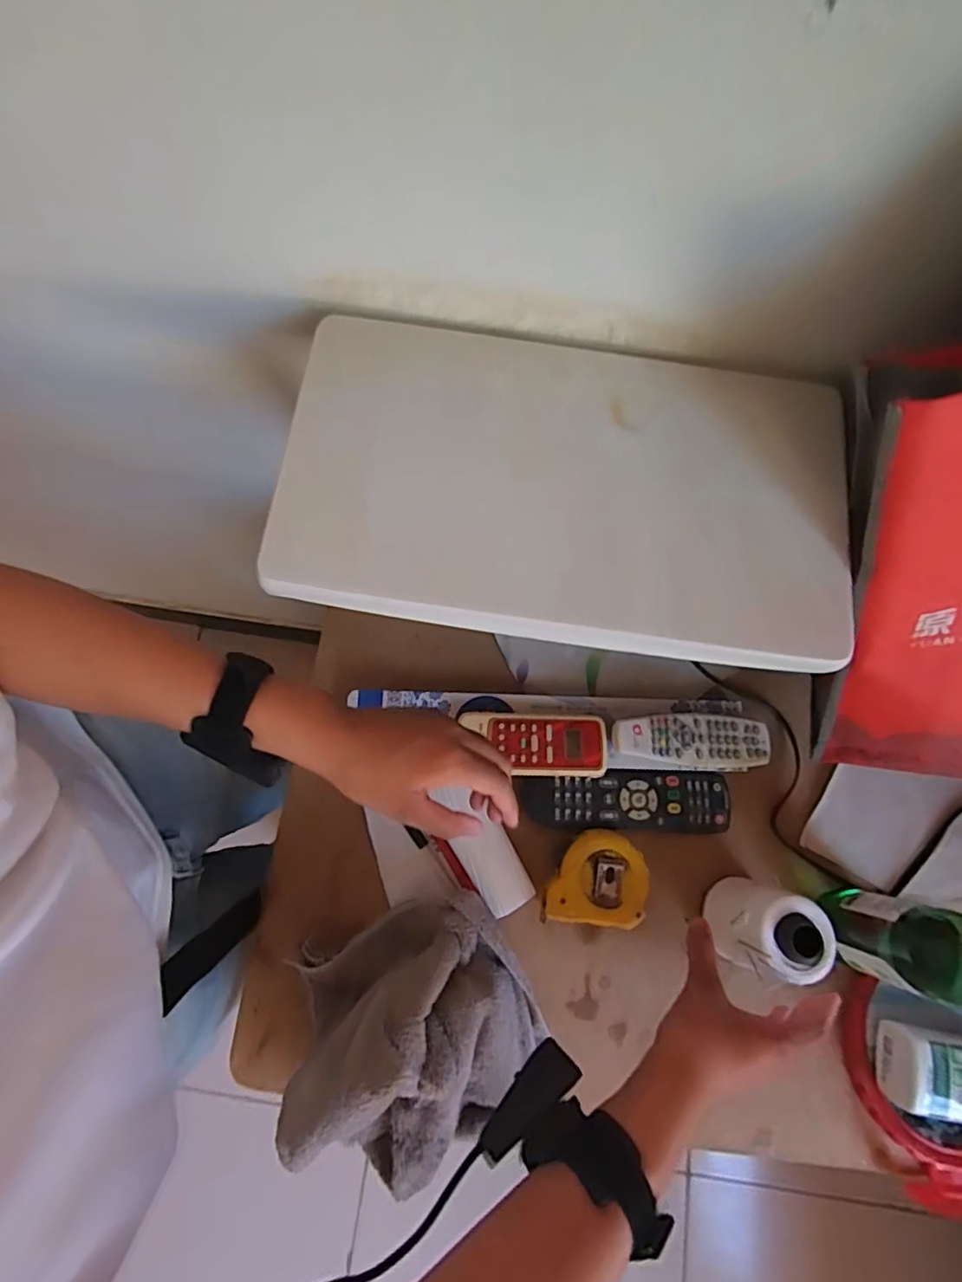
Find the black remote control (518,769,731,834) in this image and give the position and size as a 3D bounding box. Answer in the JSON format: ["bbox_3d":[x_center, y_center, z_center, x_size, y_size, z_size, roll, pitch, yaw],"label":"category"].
[{"bbox_3d":[0.131,0.145,0.518,0.187,0.017,0.054,1,75,1],"label":"black remote control"}]

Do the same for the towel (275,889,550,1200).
[{"bbox_3d":[-0.056,0.299,0.421,0.189,0.088,0.163,-22,76,-5],"label":"towel"}]

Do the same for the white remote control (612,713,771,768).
[{"bbox_3d":[0.191,0.089,0.516,0.142,0.021,0.045,1,75,1],"label":"white remote control"}]

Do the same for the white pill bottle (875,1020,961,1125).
[{"bbox_3d":[0.389,0.349,0.460,0.115,0.044,0.065,9,75,3],"label":"white pill bottle"}]

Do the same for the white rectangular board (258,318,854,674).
[{"bbox_3d":[0.055,-0.097,0.364,0.349,0.030,0.200,7,75,2],"label":"white rectangular board"}]

